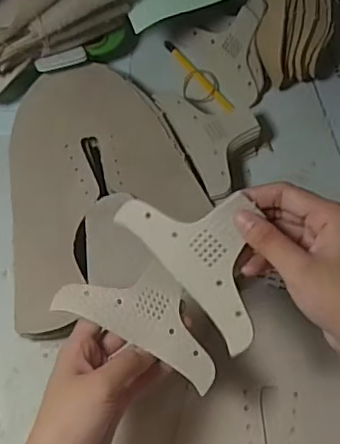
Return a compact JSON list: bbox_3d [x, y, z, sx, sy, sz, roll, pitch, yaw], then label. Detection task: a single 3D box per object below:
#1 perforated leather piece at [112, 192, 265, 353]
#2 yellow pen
[{"bbox_3d":[0.028,0.017,0.376,0.074,0.008,0.121,-44,83,15],"label":"perforated leather piece"},{"bbox_3d":[0.031,-0.161,0.627,0.011,0.010,0.118,-32,71,-14],"label":"yellow pen"}]

